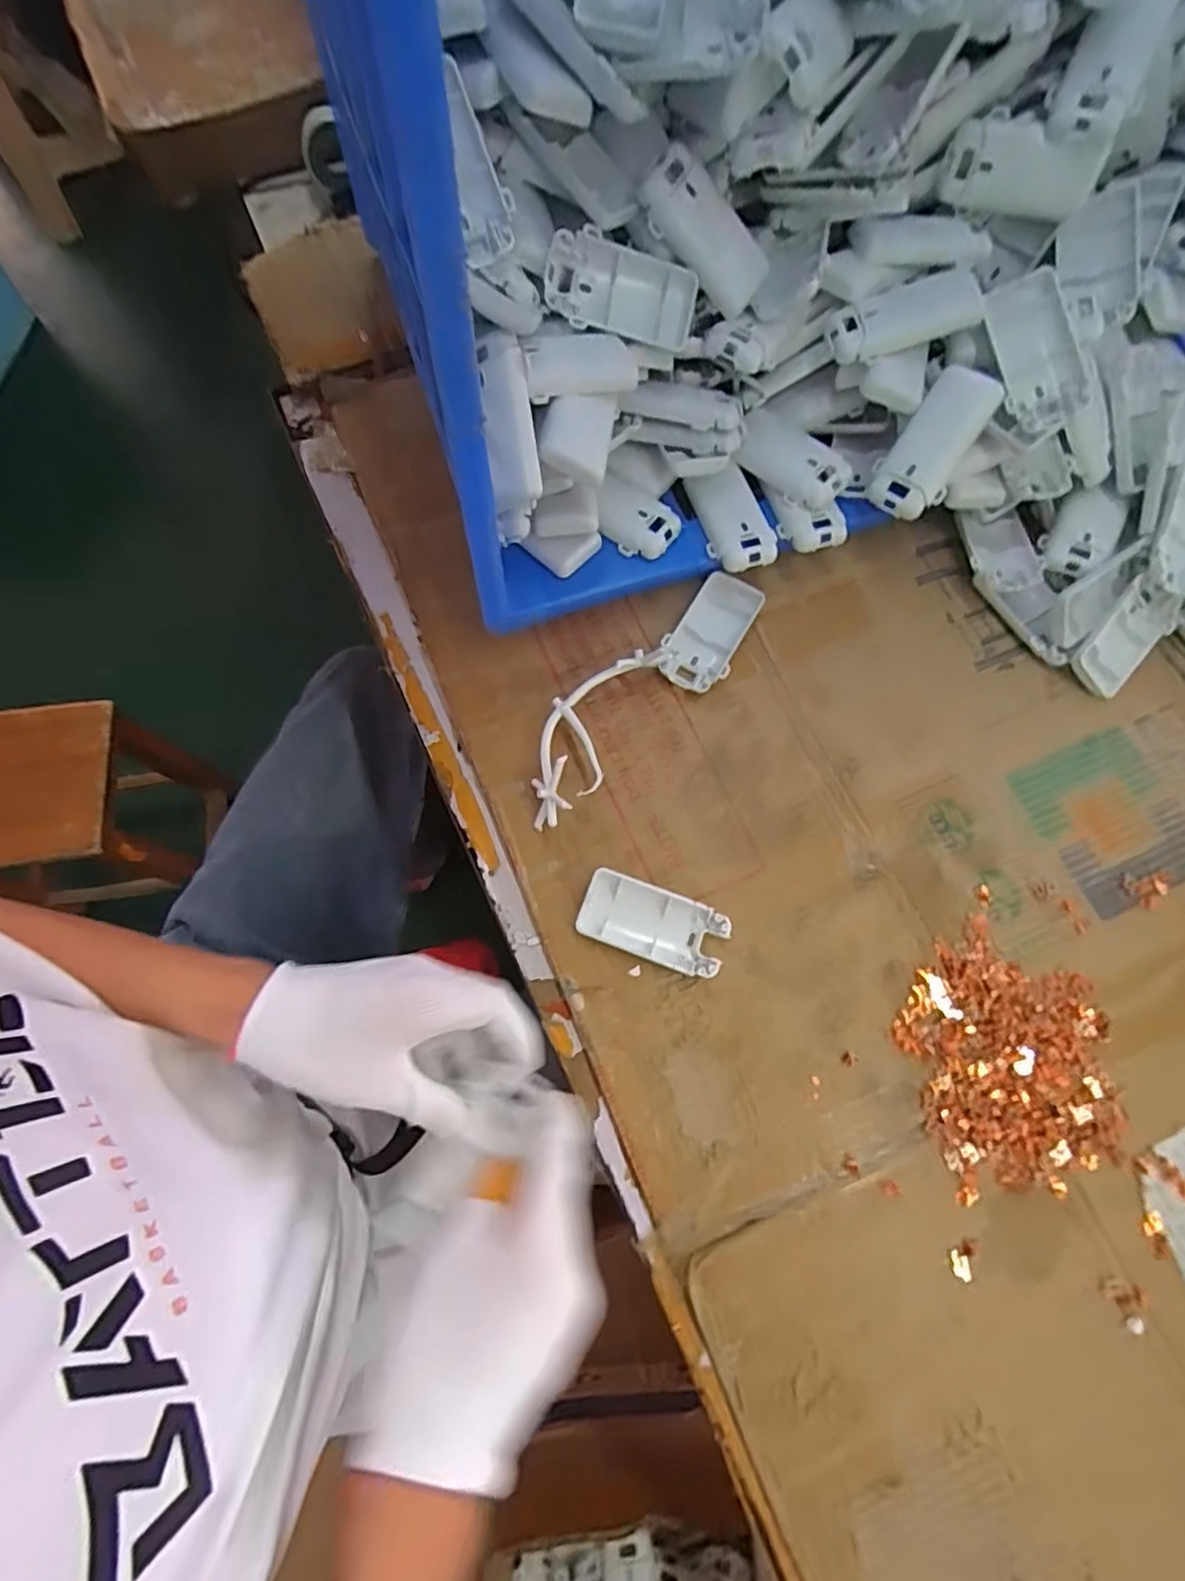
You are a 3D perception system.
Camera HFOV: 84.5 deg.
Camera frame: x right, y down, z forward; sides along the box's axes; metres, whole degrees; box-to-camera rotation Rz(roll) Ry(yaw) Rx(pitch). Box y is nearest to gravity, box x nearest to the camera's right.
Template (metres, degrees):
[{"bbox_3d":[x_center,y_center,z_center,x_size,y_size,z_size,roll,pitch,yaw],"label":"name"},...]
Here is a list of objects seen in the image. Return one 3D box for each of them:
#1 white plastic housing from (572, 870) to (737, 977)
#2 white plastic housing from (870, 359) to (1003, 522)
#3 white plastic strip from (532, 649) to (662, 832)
[{"bbox_3d":[0.040,0.088,0.431,0.095,0.013,0.048,19,72,7],"label":"white plastic housing"},{"bbox_3d":[0.240,-0.243,0.457,0.047,0.018,0.097,35,113,12],"label":"white plastic housing"},{"bbox_3d":[-0.006,-0.042,0.463,0.056,0.035,0.147,24,73,8],"label":"white plastic strip"}]

